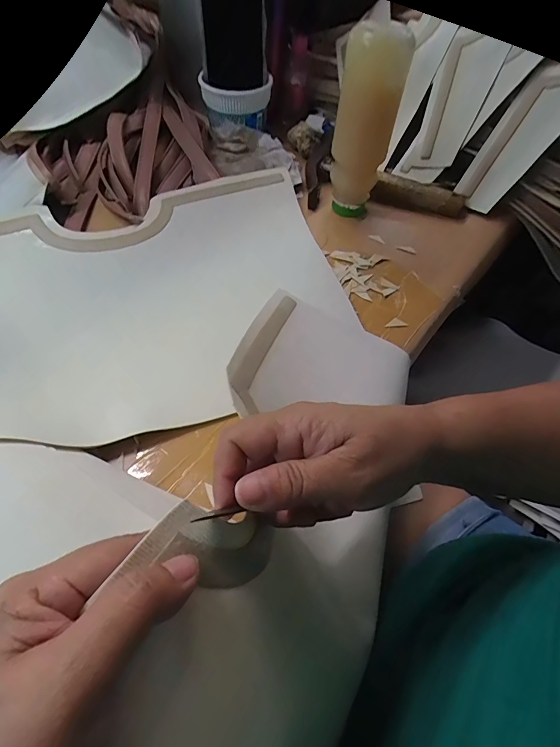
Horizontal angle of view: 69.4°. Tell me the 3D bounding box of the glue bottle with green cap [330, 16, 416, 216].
[{"bbox_3d":[0.086,-0.247,0.421,0.058,0.172,0.049,8,56,3],"label":"glue bottle with green cap"}]

